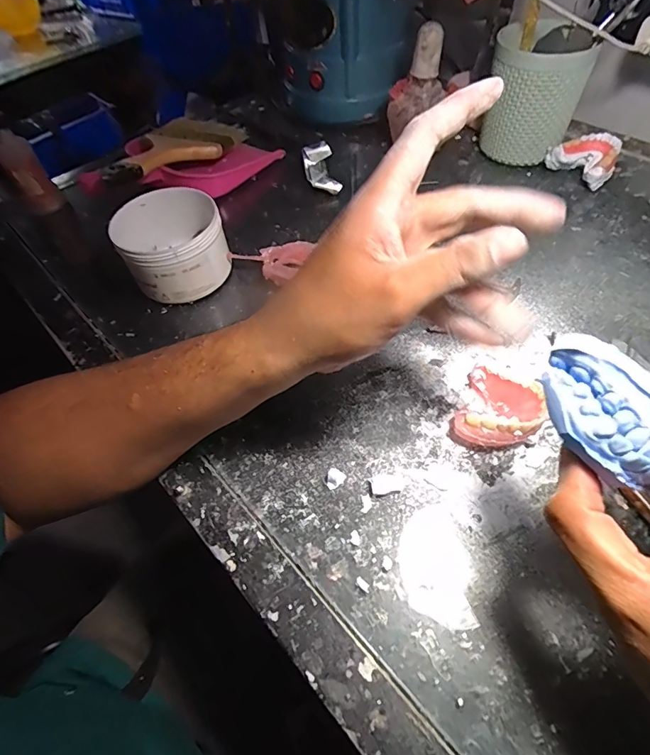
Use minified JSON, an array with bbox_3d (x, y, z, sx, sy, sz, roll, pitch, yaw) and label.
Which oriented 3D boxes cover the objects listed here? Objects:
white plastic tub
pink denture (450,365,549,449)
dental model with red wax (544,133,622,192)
[{"bbox_3d":[-0.138,-0.126,0.393,0.091,0.054,0.102,-15,55,-6],"label":"white plastic tub"},{"bbox_3d":[0.120,0.022,0.293,0.052,0.026,0.060,20,59,18],"label":"pink denture"},{"bbox_3d":[0.277,-0.229,0.453,0.050,0.034,0.059,-30,58,-16],"label":"dental model with red wax"}]

